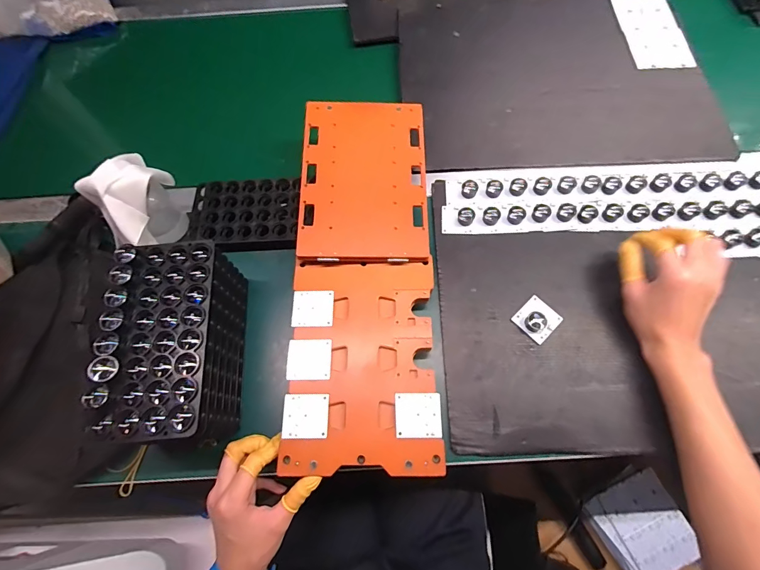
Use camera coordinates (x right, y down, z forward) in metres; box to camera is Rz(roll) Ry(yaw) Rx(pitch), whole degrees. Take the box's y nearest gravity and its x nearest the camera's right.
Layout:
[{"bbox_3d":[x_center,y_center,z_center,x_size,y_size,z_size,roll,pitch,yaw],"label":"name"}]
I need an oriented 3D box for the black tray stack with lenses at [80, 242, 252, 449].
[{"bbox_3d":[-0.214,0.063,0.394,0.095,0.120,0.192,-5,68,0],"label":"black tray stack with lenses"}]

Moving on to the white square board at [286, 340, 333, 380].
[{"bbox_3d":[-0.079,0.083,0.409,0.049,0.004,0.044,-1,68,2],"label":"white square board"}]

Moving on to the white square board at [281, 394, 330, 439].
[{"bbox_3d":[-0.078,0.138,0.387,0.046,0.006,0.044,-1,68,2],"label":"white square board"}]

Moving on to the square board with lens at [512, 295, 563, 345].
[{"bbox_3d":[0.193,0.039,0.442,0.050,0.019,0.045,-42,72,-14],"label":"square board with lens"}]

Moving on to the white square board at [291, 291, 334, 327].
[{"bbox_3d":[-0.079,0.028,0.433,0.047,0.004,0.044,-2,68,1],"label":"white square board"}]

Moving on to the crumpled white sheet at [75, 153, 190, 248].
[{"bbox_3d":[-0.292,-0.098,0.448,0.086,0.099,0.092,41,75,17],"label":"crumpled white sheet"}]

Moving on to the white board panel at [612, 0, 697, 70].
[{"bbox_3d":[0.468,-0.443,0.634,0.092,0.007,0.183,-3,70,5],"label":"white board panel"}]

